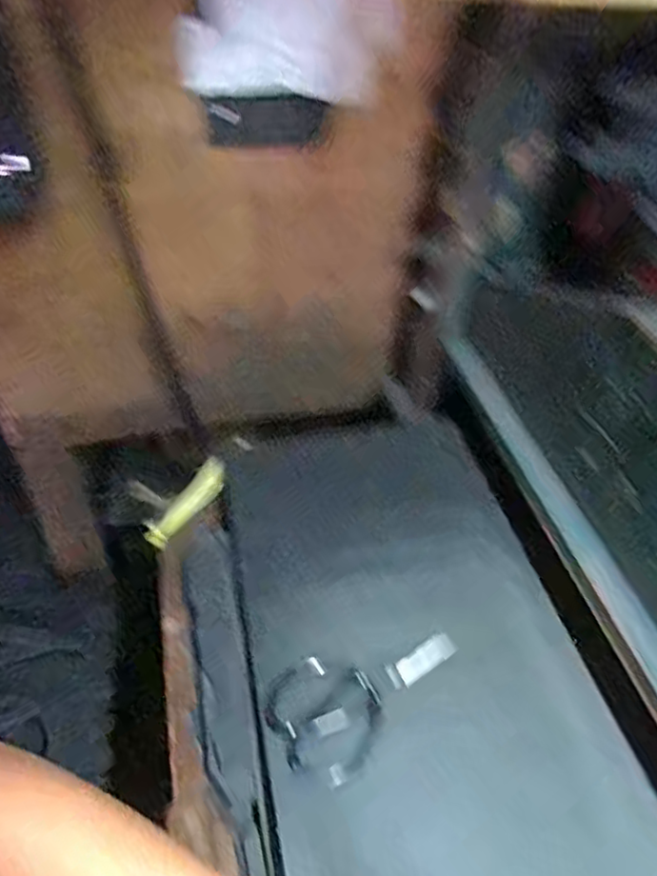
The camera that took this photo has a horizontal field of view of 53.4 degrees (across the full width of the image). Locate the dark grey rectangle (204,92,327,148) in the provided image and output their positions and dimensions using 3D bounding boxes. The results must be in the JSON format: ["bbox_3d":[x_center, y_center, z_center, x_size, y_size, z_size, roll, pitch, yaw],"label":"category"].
[{"bbox_3d":[-0.084,-0.427,0.887,0.165,0.077,0.006,-13,62,-20],"label":"dark grey rectangle"}]

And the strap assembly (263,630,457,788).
[{"bbox_3d":[0.026,0.226,0.617,0.103,0.018,0.183,32,51,30],"label":"strap assembly"}]

